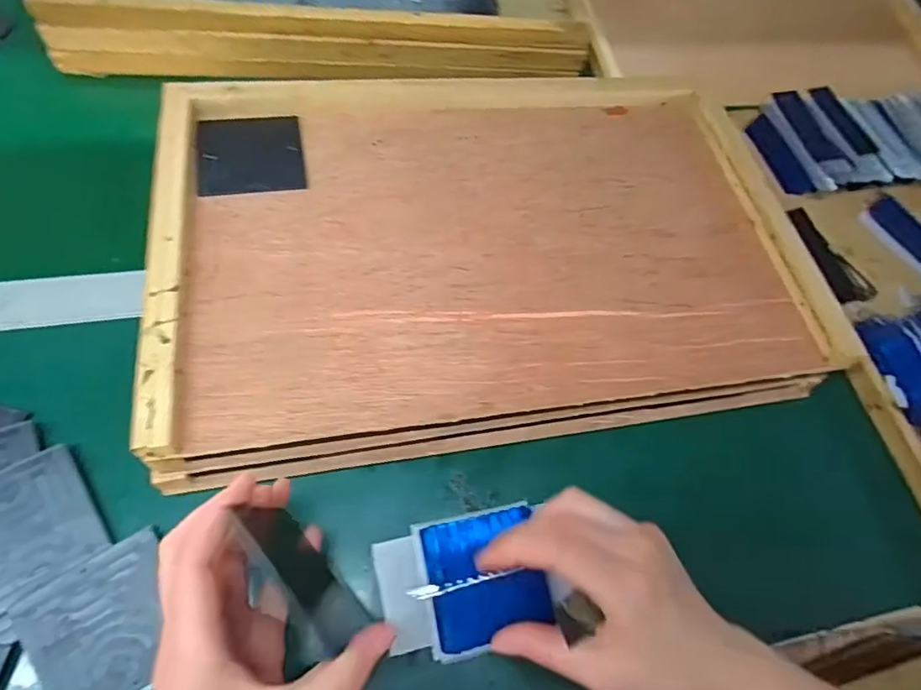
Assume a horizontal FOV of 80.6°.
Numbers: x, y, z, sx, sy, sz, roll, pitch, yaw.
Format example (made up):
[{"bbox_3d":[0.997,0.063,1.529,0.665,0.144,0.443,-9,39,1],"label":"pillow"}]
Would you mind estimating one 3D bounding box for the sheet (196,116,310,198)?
[{"bbox_3d":[-0.164,-0.151,0.428,0.076,0.004,0.077,-5,67,-18],"label":"sheet"}]

